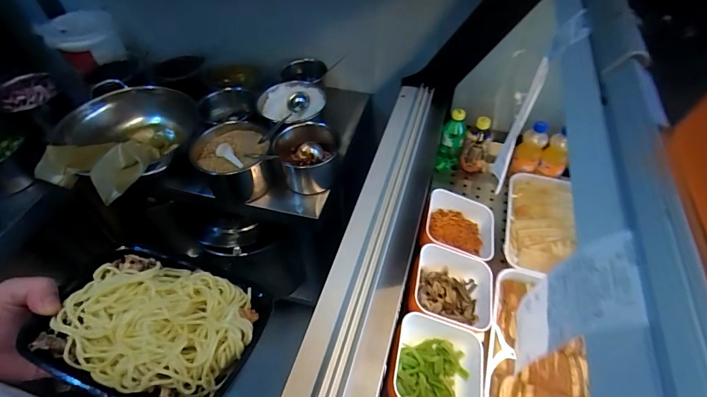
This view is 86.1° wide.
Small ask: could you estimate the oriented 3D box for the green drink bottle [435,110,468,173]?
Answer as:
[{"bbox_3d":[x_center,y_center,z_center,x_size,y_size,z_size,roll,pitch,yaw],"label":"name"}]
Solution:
[{"bbox_3d":[0.260,-0.150,1.003,0.060,0.172,0.053,14,51,13],"label":"green drink bottle"}]

